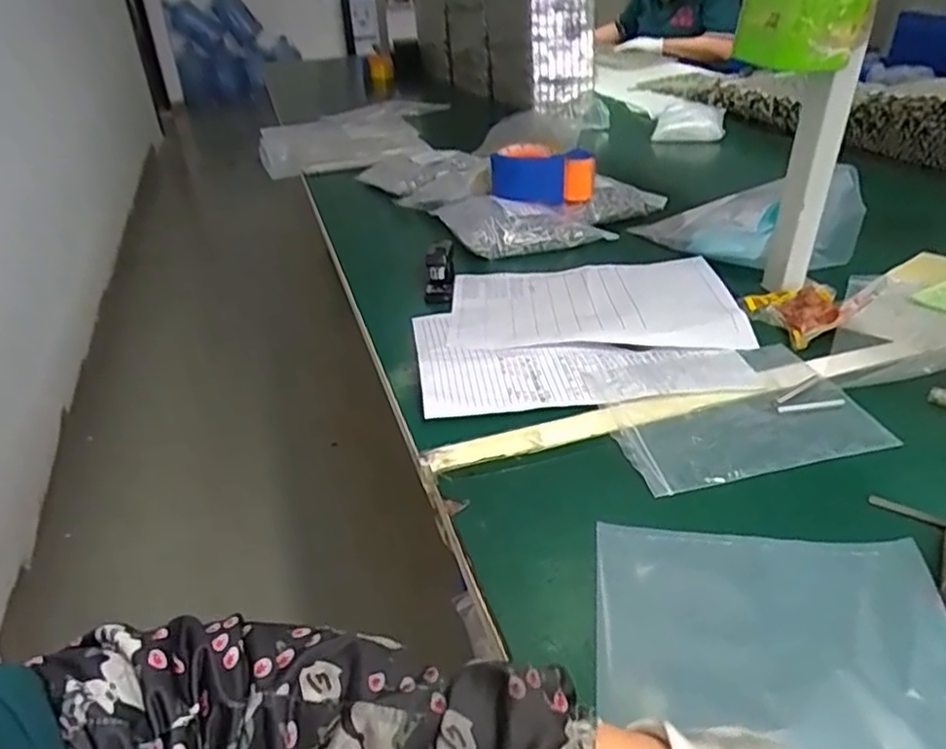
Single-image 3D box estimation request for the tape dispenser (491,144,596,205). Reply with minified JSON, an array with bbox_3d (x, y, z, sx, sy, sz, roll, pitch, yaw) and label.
[{"bbox_3d":[0.093,-0.273,0.909,0.146,0.063,0.059,13,35,22],"label":"tape dispenser"}]

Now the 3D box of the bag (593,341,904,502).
[{"bbox_3d":[0.208,0.026,0.544,0.203,0.011,0.155,-9,33,-11],"label":"bag"}]

